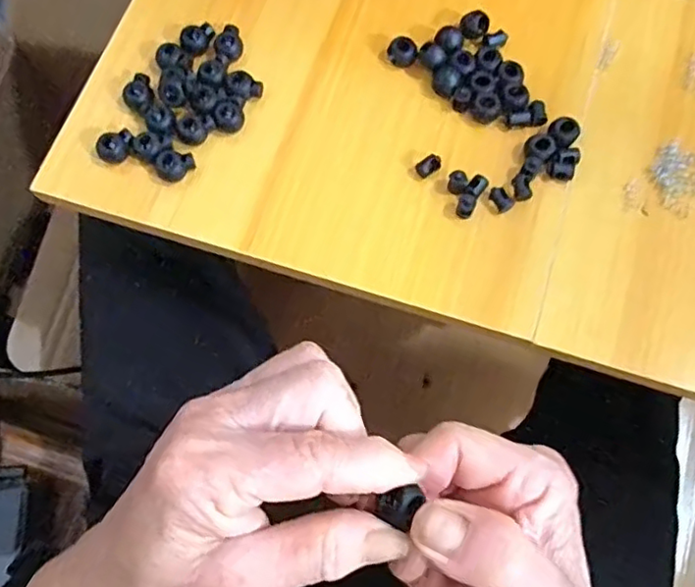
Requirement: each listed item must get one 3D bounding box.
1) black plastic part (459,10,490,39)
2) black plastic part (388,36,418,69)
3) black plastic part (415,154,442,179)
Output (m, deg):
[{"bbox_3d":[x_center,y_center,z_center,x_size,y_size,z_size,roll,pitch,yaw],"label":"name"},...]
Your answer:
[{"bbox_3d":[0.078,-0.164,0.377,0.017,0.008,0.019,11,71,5],"label":"black plastic part"},{"bbox_3d":[0.034,-0.146,0.374,0.018,0.009,0.016,1,71,2],"label":"black plastic part"},{"bbox_3d":[0.047,-0.074,0.354,0.016,0.007,0.009,-40,75,-12],"label":"black plastic part"}]

